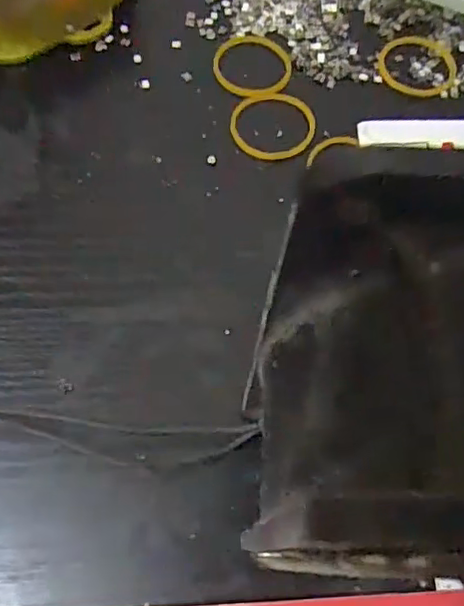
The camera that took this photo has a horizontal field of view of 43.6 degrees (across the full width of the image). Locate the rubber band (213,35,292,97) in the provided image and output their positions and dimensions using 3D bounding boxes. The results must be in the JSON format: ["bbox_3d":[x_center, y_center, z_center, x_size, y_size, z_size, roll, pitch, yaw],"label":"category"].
[{"bbox_3d":[0.008,-0.091,0.220,0.030,0.004,0.030,2,67,-4],"label":"rubber band"}]

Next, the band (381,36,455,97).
[{"bbox_3d":[0.073,-0.094,0.226,0.030,0.004,0.030,2,67,-4],"label":"band"}]

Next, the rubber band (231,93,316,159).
[{"bbox_3d":[0.015,-0.065,0.210,0.030,0.004,0.029,4,67,-3],"label":"rubber band"}]

